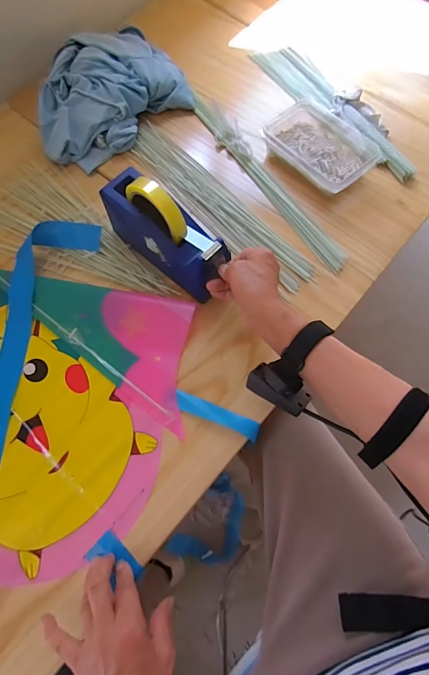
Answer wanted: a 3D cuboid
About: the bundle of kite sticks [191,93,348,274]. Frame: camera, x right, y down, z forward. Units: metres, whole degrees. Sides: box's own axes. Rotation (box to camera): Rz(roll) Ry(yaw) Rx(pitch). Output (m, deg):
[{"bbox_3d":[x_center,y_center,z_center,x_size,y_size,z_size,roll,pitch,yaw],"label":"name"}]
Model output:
[{"bbox_3d":[0.081,-0.285,0.615,0.045,0.022,0.438,-31,71,-11],"label":"bundle of kite sticks"}]

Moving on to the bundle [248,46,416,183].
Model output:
[{"bbox_3d":[0.221,-0.441,0.669,0.078,0.028,0.418,-33,71,-11],"label":"bundle"}]

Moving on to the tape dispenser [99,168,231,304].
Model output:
[{"bbox_3d":[-0.069,-0.153,0.509,0.198,0.120,0.066,38,74,15],"label":"tape dispenser"}]

